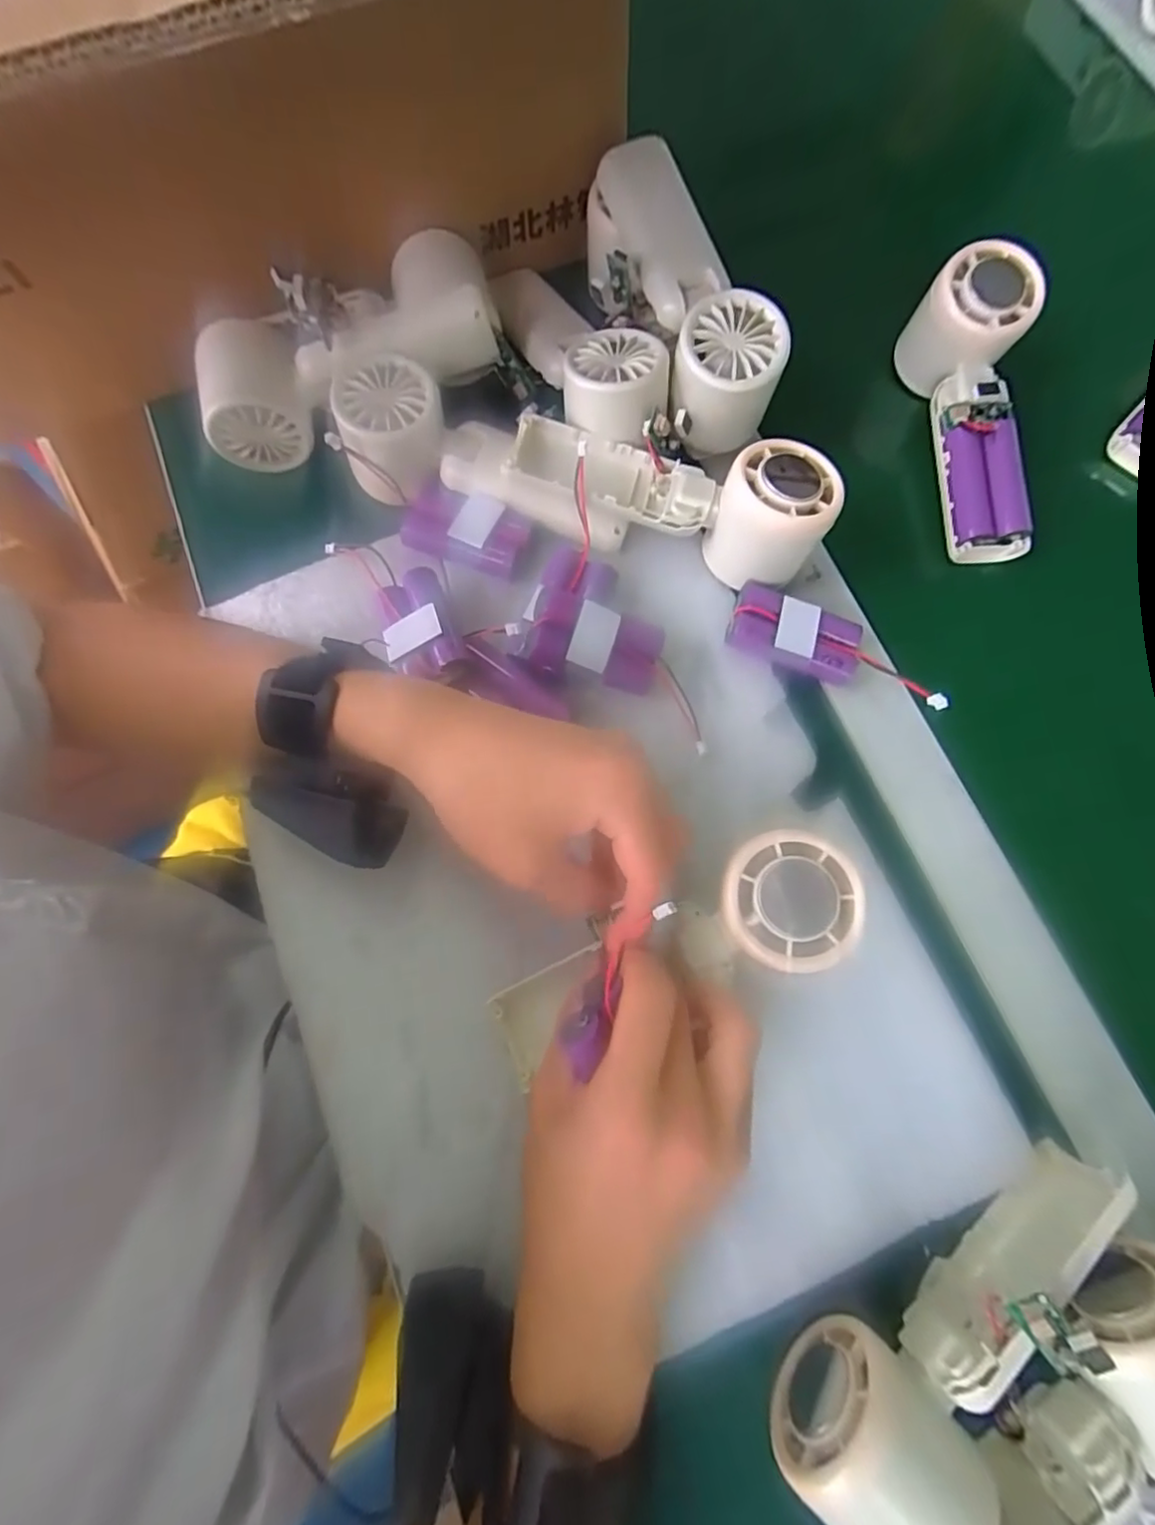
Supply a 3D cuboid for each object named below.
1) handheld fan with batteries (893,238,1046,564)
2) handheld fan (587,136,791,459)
[{"bbox_3d":[0.228,-0.199,0.343,0.052,0.062,0.163,-4,78,-1],"label":"handheld fan with batteries"},{"bbox_3d":[0.056,-0.236,0.326,0.060,0.051,0.133,-29,74,-5],"label":"handheld fan"}]

